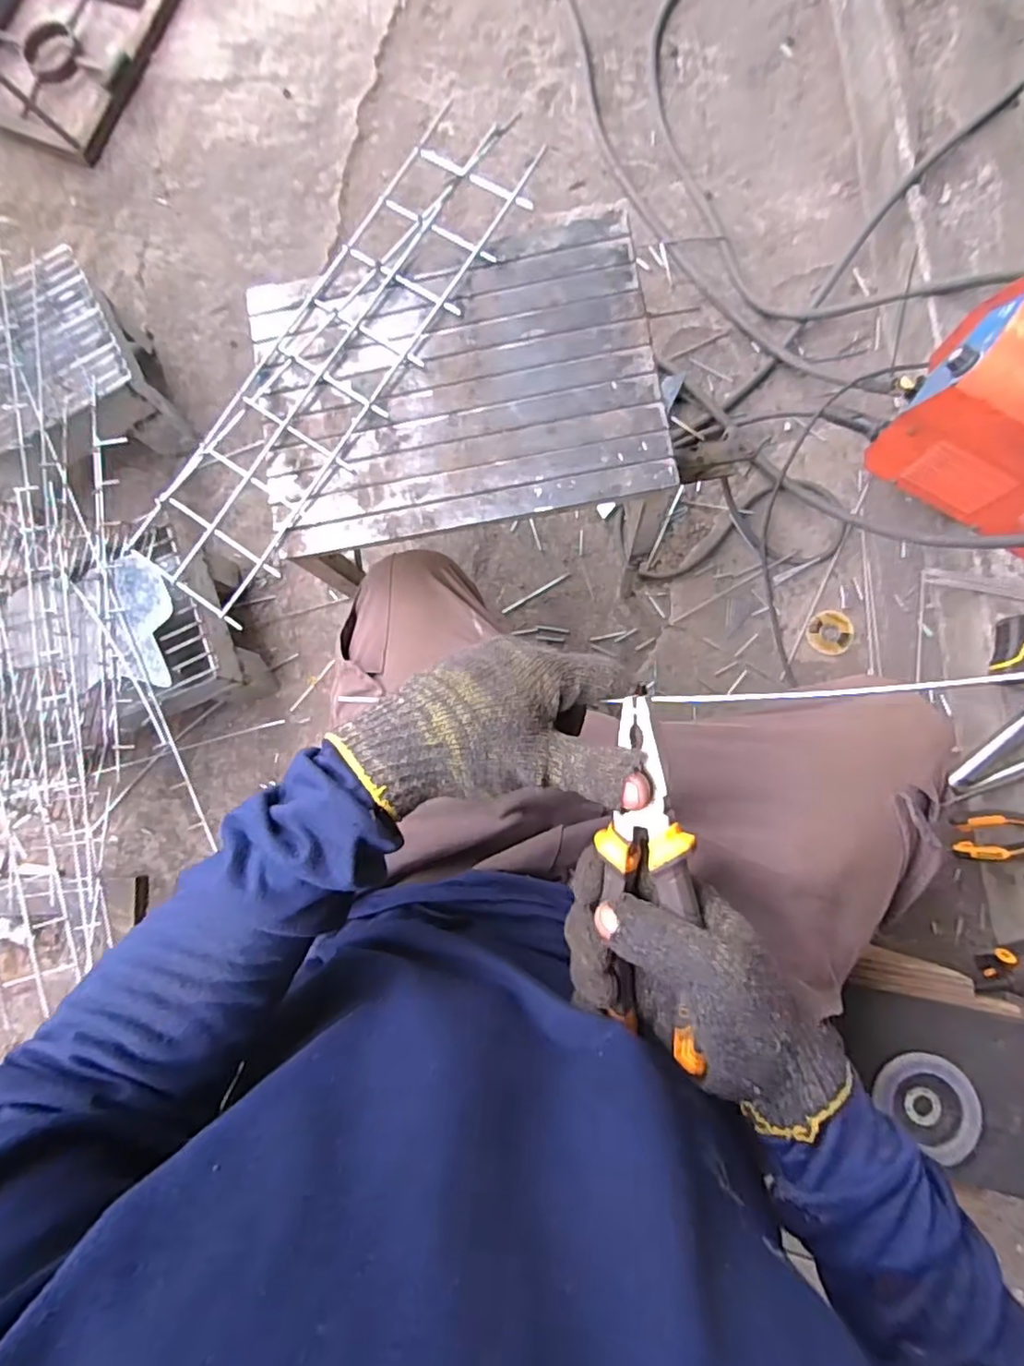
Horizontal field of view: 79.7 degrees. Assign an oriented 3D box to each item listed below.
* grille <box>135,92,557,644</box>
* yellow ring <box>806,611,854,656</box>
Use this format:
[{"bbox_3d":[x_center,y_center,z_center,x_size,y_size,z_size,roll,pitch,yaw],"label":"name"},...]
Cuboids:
[{"bbox_3d":[-0.154,-0.281,0.537,0.130,0.021,0.482,34,87,6],"label":"grille"},{"bbox_3d":[0.450,-0.071,0.868,0.061,0.004,0.061,0,84,4],"label":"yellow ring"}]

